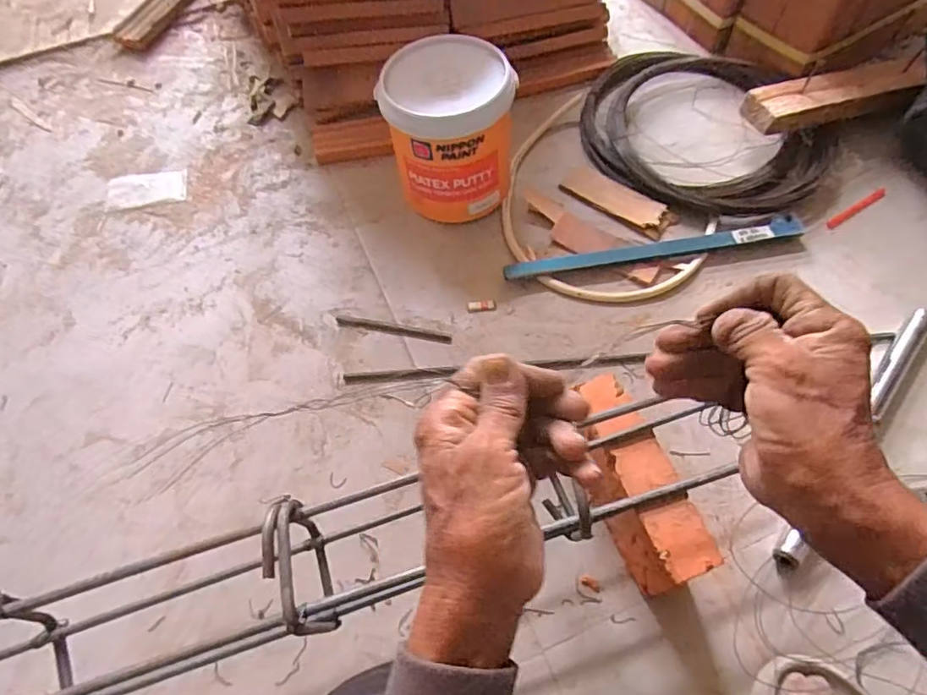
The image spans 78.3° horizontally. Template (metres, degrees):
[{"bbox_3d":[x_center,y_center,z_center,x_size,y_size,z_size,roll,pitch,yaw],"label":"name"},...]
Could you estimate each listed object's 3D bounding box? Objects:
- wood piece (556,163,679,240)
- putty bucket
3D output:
[{"bbox_3d":[0.209,-0.200,0.768,0.153,0.008,0.053,38,70,18],"label":"wood piece"},{"bbox_3d":[-0.019,-0.269,0.718,0.144,0.171,0.154,0,64,1],"label":"putty bucket"}]

